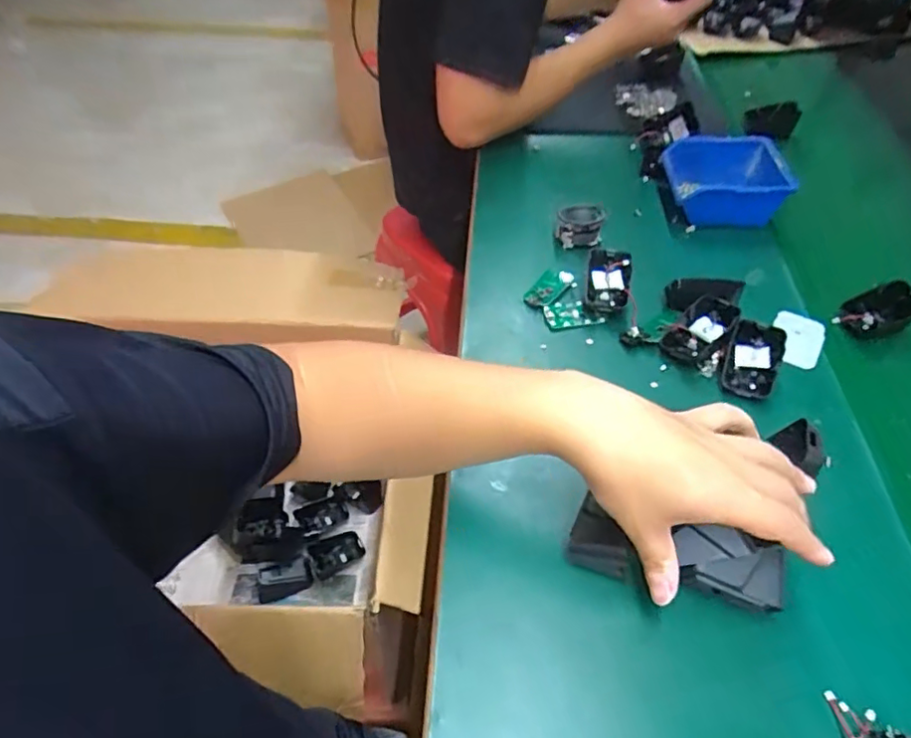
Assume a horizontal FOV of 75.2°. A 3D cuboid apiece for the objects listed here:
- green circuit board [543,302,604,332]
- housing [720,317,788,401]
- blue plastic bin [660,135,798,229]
[{"bbox_3d":[0.116,-0.054,0.584,0.053,0.008,0.032,-8,50,-8],"label":"green circuit board"},{"bbox_3d":[0.268,-0.008,0.534,0.045,0.016,0.069,19,87,15],"label":"housing"},{"bbox_3d":[0.310,-0.216,0.688,0.121,0.063,0.108,6,49,3],"label":"blue plastic bin"}]

